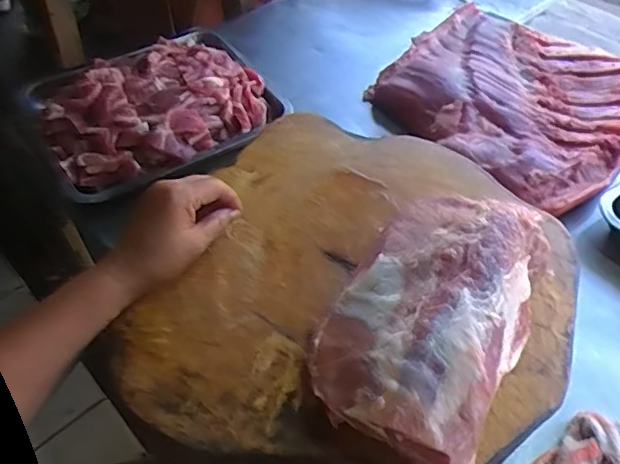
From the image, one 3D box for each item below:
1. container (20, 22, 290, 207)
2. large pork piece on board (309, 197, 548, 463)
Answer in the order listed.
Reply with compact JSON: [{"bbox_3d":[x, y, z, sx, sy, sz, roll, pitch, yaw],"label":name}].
[{"bbox_3d":[-0.207,-0.180,0.748,0.303,0.062,0.255,-25,57,-18],"label":"container"},{"bbox_3d":[0.097,0.065,0.460,0.152,0.089,0.224,25,57,17],"label":"large pork piece on board"}]

